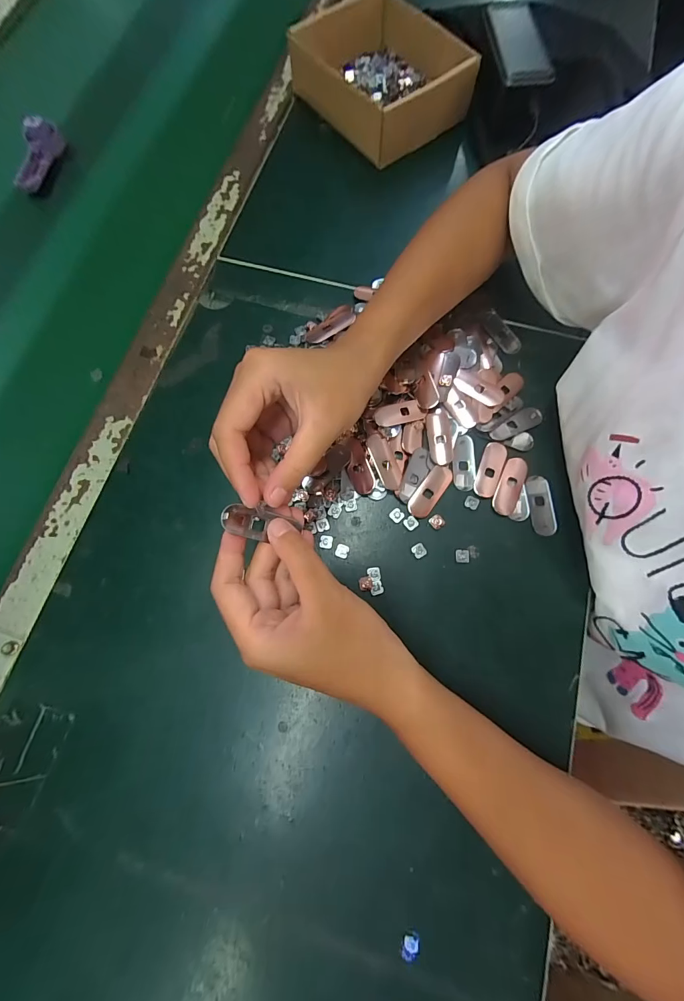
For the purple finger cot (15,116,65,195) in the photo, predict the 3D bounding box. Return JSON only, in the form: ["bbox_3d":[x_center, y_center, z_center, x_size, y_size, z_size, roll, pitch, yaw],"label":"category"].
[{"bbox_3d":[-0.349,-0.392,0.429,0.034,0.022,0.081,15,88,6],"label":"purple finger cot"}]

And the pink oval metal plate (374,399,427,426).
[{"bbox_3d":[0.050,-0.076,0.325,0.044,0.004,0.019,-16,89,-6],"label":"pink oval metal plate"}]

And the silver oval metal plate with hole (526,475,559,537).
[{"bbox_3d":[0.161,0.003,0.304,0.017,0.004,0.049,-9,72,19],"label":"silver oval metal plate with hole"}]

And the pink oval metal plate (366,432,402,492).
[{"bbox_3d":[0.034,-0.032,0.316,0.016,0.004,0.049,-22,79,-4],"label":"pink oval metal plate"}]

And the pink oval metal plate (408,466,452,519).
[{"bbox_3d":[0.072,-0.008,0.307,0.018,0.004,0.050,37,79,11],"label":"pink oval metal plate"}]

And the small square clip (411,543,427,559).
[{"bbox_3d":[0.061,0.039,0.295,0.010,0.004,0.010,-32,75,-7],"label":"small square clip"}]

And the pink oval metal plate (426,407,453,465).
[{"bbox_3d":[0.083,-0.056,0.319,0.021,0.005,0.052,-3,74,1],"label":"pink oval metal plate"}]

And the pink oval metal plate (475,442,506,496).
[{"bbox_3d":[0.123,-0.027,0.312,0.018,0.004,0.050,21,76,8],"label":"pink oval metal plate"}]

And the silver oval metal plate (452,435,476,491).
[{"bbox_3d":[0.102,-0.032,0.316,0.020,0.004,0.047,-1,74,2],"label":"silver oval metal plate"}]

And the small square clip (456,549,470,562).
[{"bbox_3d":[0.094,0.043,0.294,0.010,0.004,0.010,1,74,3],"label":"small square clip"}]

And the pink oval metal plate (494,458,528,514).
[{"bbox_3d":[0.138,-0.012,0.308,0.017,0.004,0.050,24,76,8],"label":"pink oval metal plate"}]

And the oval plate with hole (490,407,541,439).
[{"bbox_3d":[0.149,-0.066,0.323,0.049,0.004,0.018,-26,75,-5],"label":"oval plate with hole"}]

